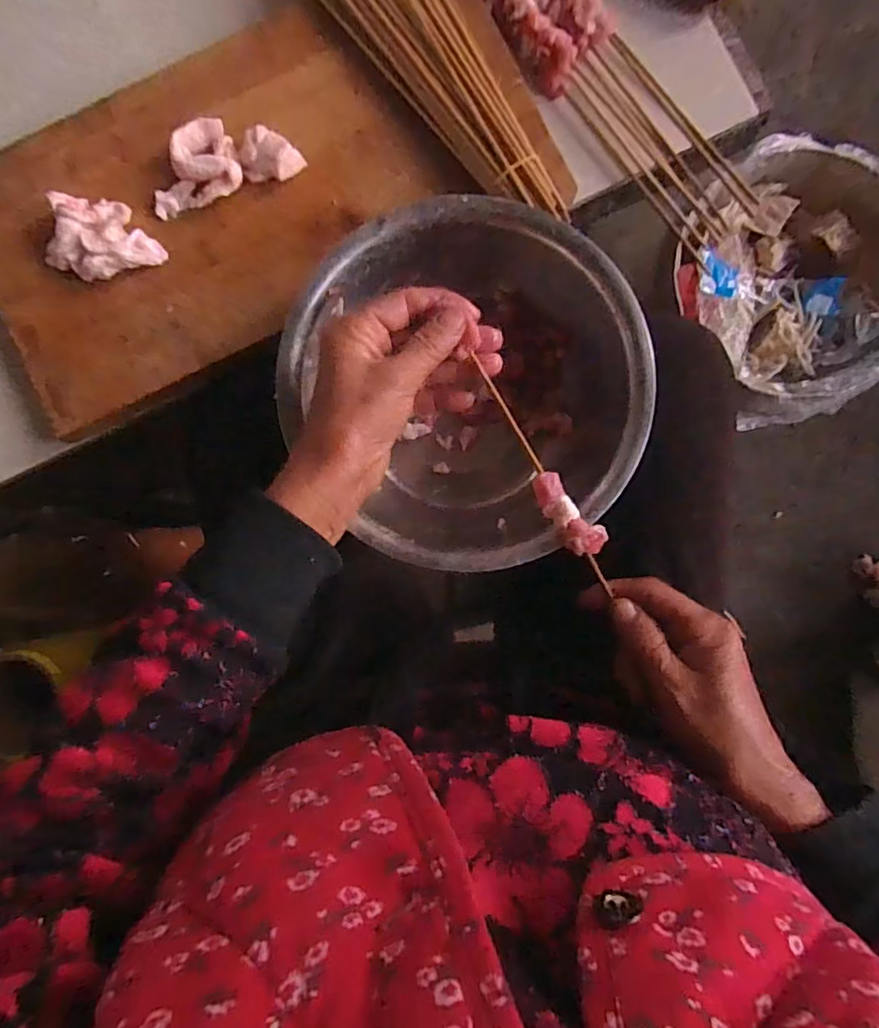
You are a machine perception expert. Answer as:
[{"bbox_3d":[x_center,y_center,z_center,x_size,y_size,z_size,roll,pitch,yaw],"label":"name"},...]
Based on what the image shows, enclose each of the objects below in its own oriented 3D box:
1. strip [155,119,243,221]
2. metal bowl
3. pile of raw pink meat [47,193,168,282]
[{"bbox_3d":[-0.171,-0.239,0.386,0.063,0.012,0.051,-20,87,2],"label":"strip"},{"bbox_3d":[0.023,-0.081,0.383,0.211,0.090,0.219,0,88,3],"label":"metal bowl"},{"bbox_3d":[-0.228,-0.187,0.381,0.071,0.023,0.055,17,89,3],"label":"pile of raw pink meat"}]

